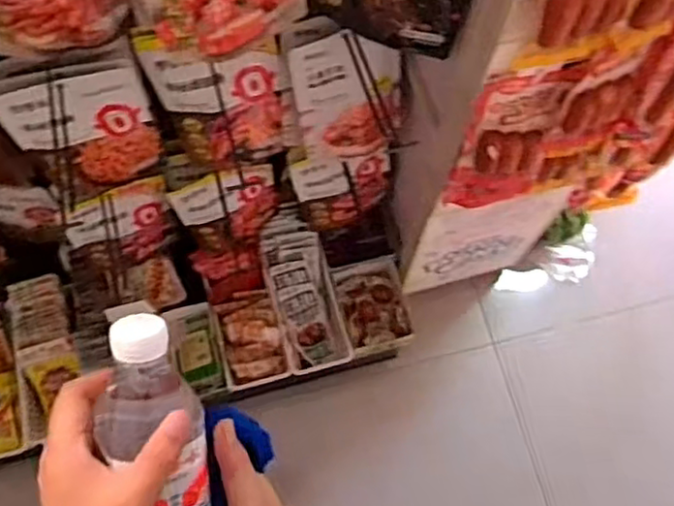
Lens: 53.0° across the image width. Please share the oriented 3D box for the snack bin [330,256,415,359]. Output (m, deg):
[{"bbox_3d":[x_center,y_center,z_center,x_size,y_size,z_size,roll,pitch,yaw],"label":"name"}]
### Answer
[{"bbox_3d":[0.075,0.113,1.388,0.135,0.074,0.184,-14,72,-7],"label":"snack bin"}]

